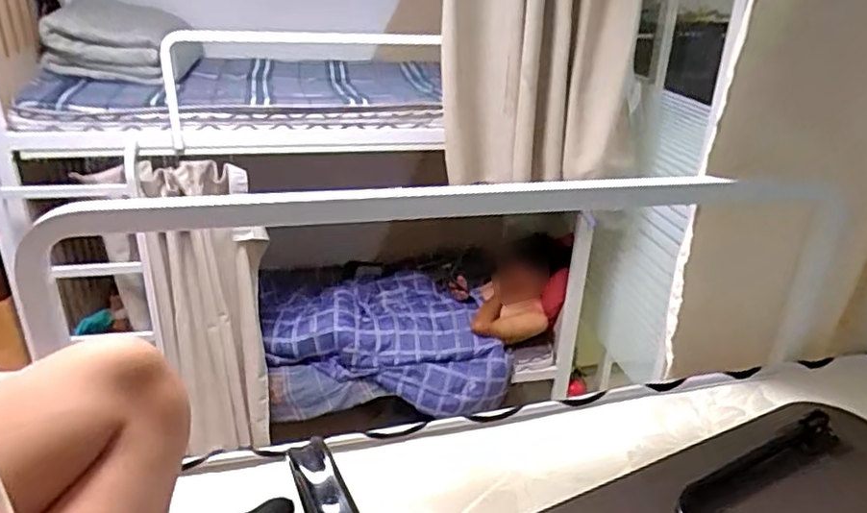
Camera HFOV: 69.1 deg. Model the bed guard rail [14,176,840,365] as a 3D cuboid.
[{"bbox_3d":[0.054,0.032,0.716,0.967,0.252,0.075,-3,27,-11],"label":"bed guard rail"}]

